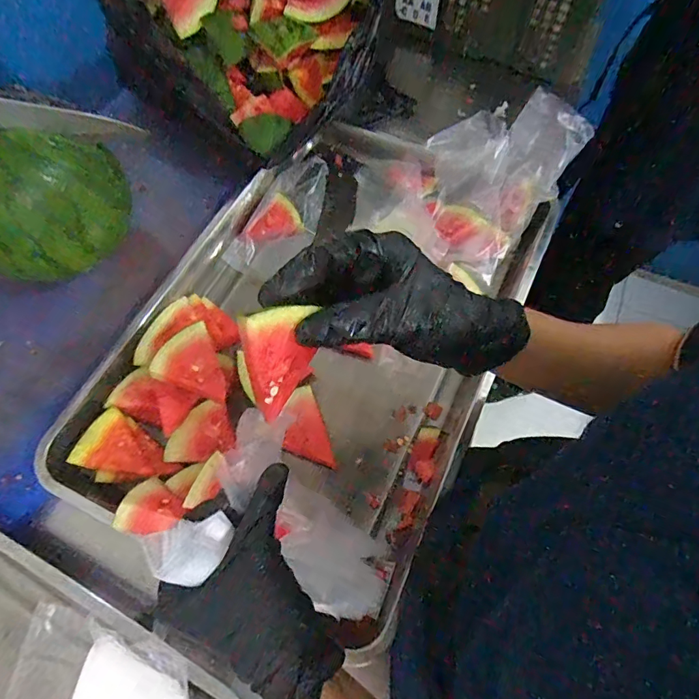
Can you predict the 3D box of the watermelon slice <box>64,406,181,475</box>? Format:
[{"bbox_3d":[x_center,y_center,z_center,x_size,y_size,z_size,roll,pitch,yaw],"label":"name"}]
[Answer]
[{"bbox_3d":[-0.231,0.107,0.469,0.096,0.017,0.061,27,68,12],"label":"watermelon slice"}]

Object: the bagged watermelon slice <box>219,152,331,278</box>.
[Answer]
[{"bbox_3d":[-0.088,-0.174,0.609,0.080,0.031,0.179,36,86,13],"label":"bagged watermelon slice"}]

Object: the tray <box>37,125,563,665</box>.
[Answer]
[{"bbox_3d":[-0.028,-0.031,0.536,0.390,0.082,0.583,25,68,11],"label":"tray"}]

